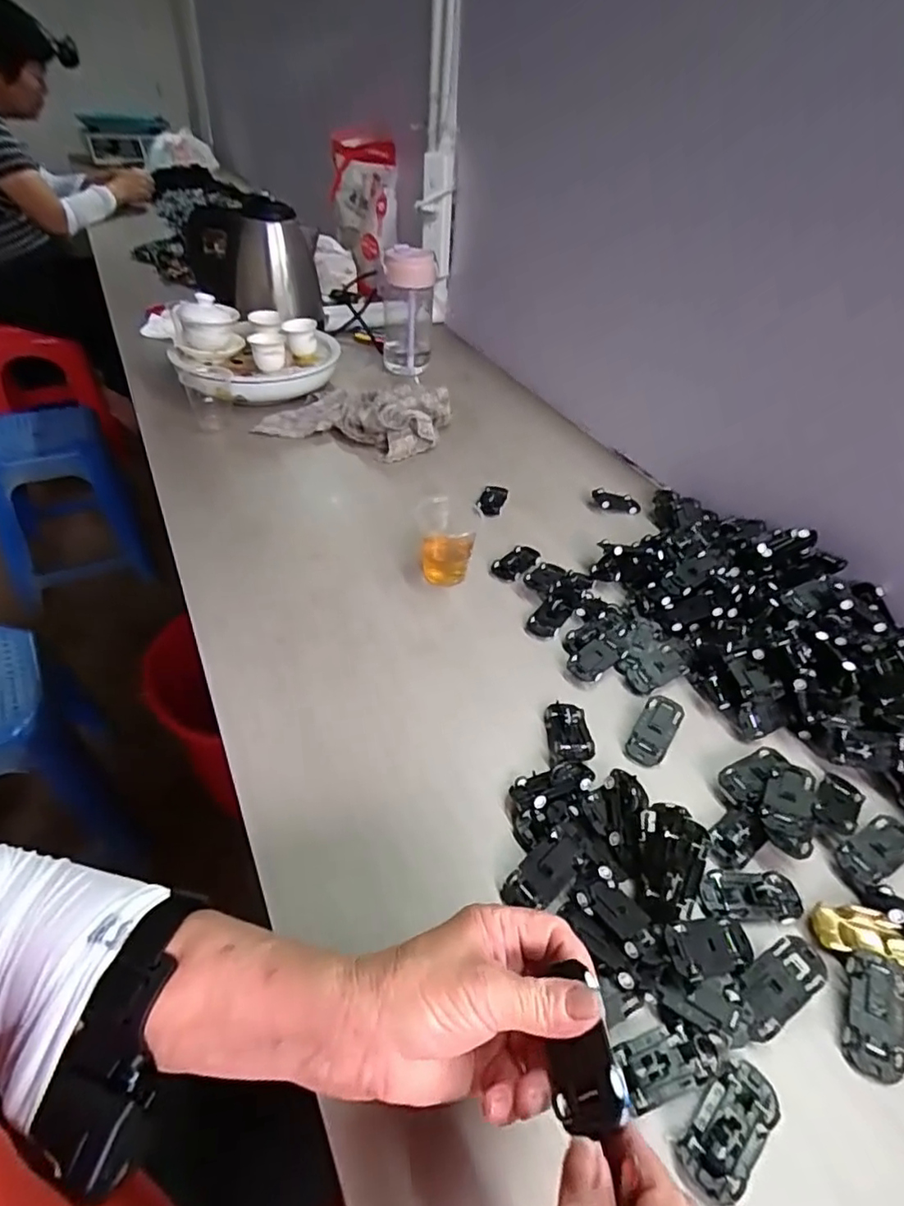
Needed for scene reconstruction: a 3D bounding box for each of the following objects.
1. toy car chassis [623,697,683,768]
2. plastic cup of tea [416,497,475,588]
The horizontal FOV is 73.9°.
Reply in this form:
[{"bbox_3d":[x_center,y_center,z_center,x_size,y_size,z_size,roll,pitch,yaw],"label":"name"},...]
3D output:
[{"bbox_3d":[0.168,0.104,0.494,0.030,0.013,0.065,27,48,24],"label":"toy car chassis"},{"bbox_3d":[-0.005,-0.064,0.615,0.050,0.080,0.050,-5,43,-8],"label":"plastic cup of tea"}]

